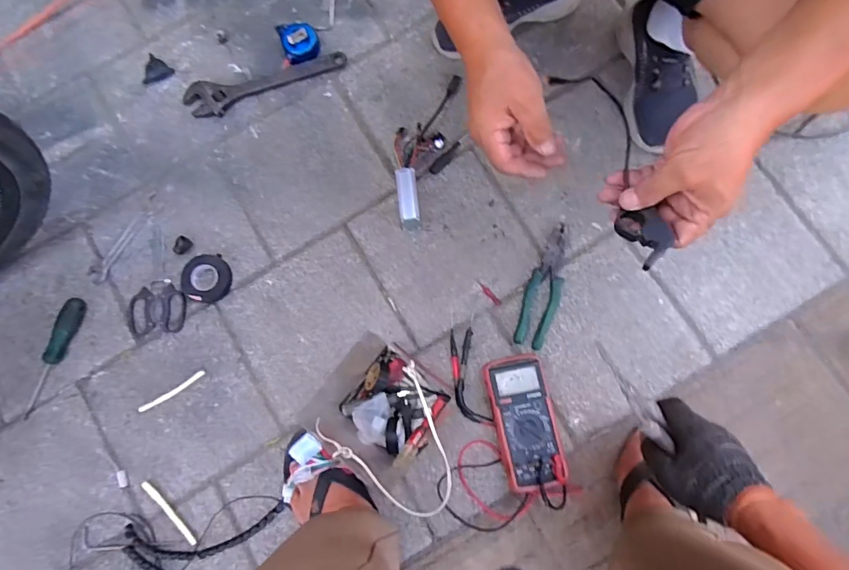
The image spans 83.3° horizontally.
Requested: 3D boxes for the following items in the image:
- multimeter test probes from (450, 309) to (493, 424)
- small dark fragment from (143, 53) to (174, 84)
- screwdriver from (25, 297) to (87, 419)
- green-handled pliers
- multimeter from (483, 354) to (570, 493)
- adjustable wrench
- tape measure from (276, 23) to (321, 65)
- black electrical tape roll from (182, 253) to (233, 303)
[{"bbox_3d":[0.067,0.136,0.745,0.048,0.014,0.165,-11,80,2],"label":"multimeter test probes"},{"bbox_3d":[-0.479,-0.391,0.863,0.054,0.004,0.057,5,81,5],"label":"small dark fragment"},{"bbox_3d":[-0.602,0.118,0.774,0.032,0.027,0.198,19,83,7],"label":"screwdriver"},{"bbox_3d":[0.192,0.002,0.753,0.052,0.012,0.197,19,82,7],"label":"green-handled pliers"},{"bbox_3d":[0.149,0.202,0.711,0.089,0.047,0.187,-10,80,2],"label":"multimeter"},{"bbox_3d":[-0.284,-0.367,0.852,0.289,0.018,0.070,-20,80,0],"label":"adjustable wrench"},{"bbox_3d":[-0.223,-0.435,0.854,0.070,0.034,0.069,-1,81,4],"label":"tape measure"},{"bbox_3d":[-0.359,-0.010,0.785,0.079,0.019,0.078,-1,81,4],"label":"black electrical tape roll"}]

